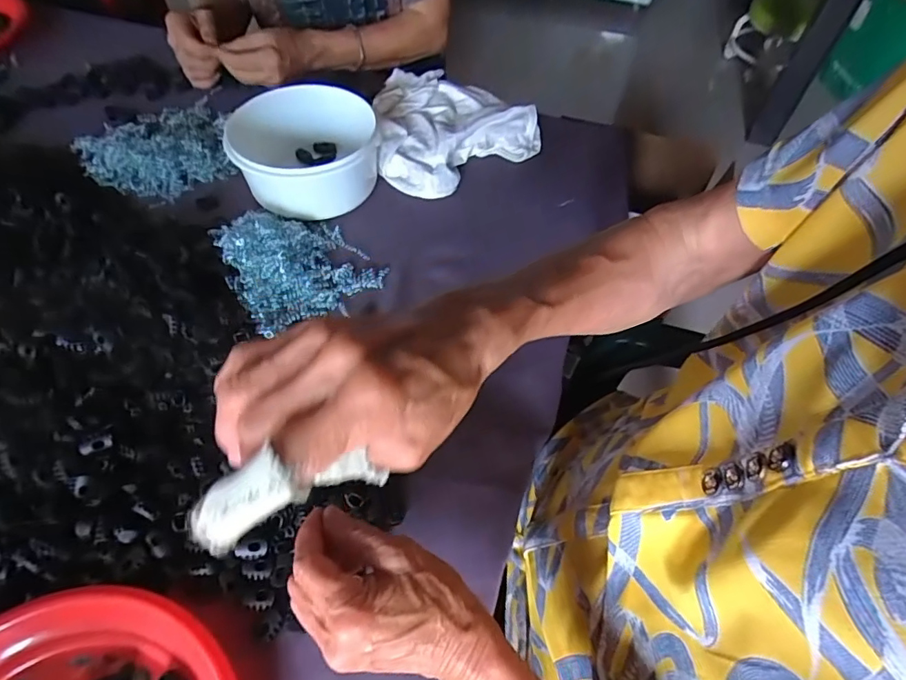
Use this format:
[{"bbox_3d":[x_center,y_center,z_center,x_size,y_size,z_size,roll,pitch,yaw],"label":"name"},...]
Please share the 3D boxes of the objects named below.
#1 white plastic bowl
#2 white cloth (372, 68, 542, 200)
[{"bbox_3d":[-0.166,-0.208,0.560,0.148,0.076,0.148,1,57,-2],"label":"white plastic bowl"},{"bbox_3d":[0.005,-0.283,0.640,0.206,0.039,0.236,-5,57,-6],"label":"white cloth"}]

